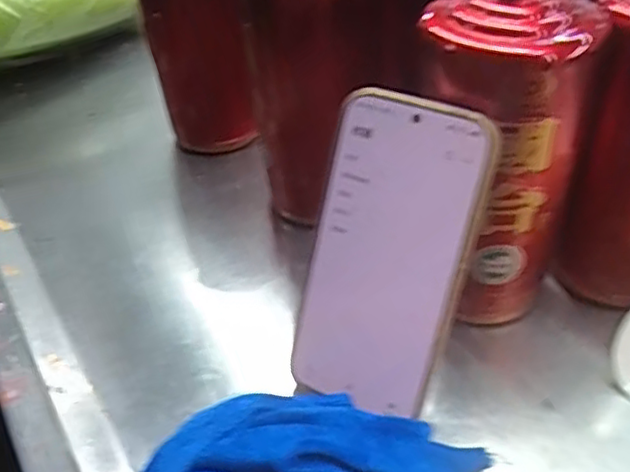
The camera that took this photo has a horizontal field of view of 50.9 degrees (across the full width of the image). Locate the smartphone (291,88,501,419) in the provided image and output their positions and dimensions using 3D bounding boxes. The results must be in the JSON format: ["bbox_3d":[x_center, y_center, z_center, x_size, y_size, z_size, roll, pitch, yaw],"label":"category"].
[{"bbox_3d":[0.034,0.012,0.313,0.073,0.150,0.007,20,19,21],"label":"smartphone"}]

